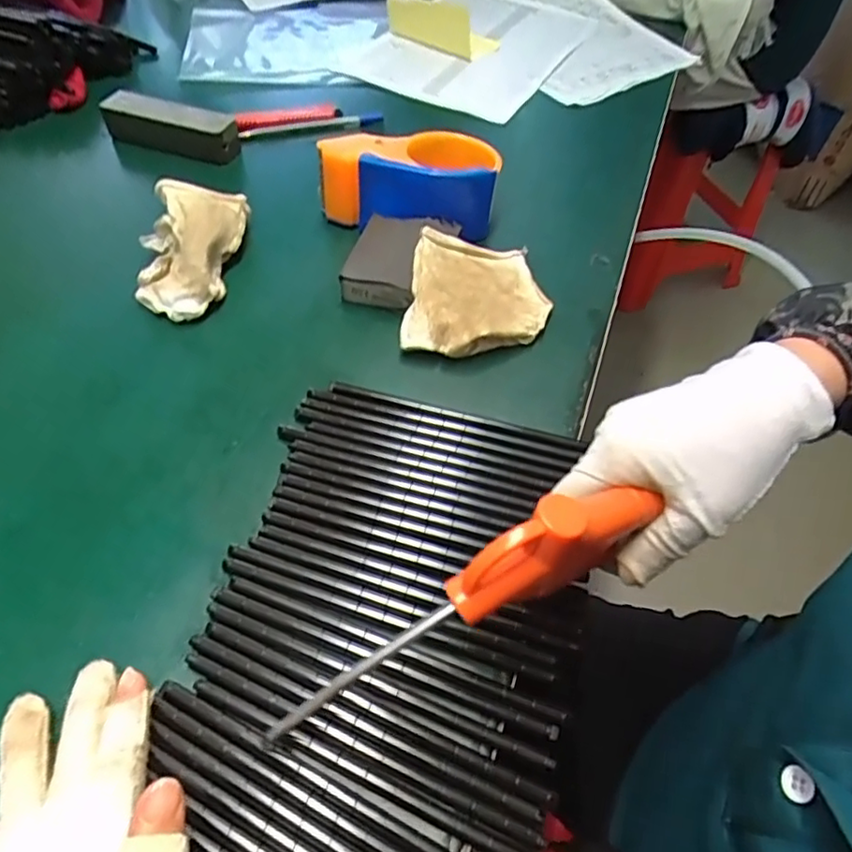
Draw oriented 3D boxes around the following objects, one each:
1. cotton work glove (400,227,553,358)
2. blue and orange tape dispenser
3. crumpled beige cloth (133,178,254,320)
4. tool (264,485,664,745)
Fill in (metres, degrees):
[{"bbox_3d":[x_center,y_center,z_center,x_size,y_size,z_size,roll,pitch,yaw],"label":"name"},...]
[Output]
[{"bbox_3d":[0.037,-0.093,0.426,0.093,0.033,0.105,5,53,3],"label":"cotton work glove"},{"bbox_3d":[-0.011,-0.192,0.486,0.133,0.062,0.076,11,53,4],"label":"blue and orange tape dispenser"},{"bbox_3d":[-0.173,-0.128,0.444,0.068,0.046,0.115,4,53,0],"label":"crumpled beige cloth"},{"bbox_3d":[0.014,0.071,0.247,0.177,0.046,0.021,-32,57,-1],"label":"tool"}]

